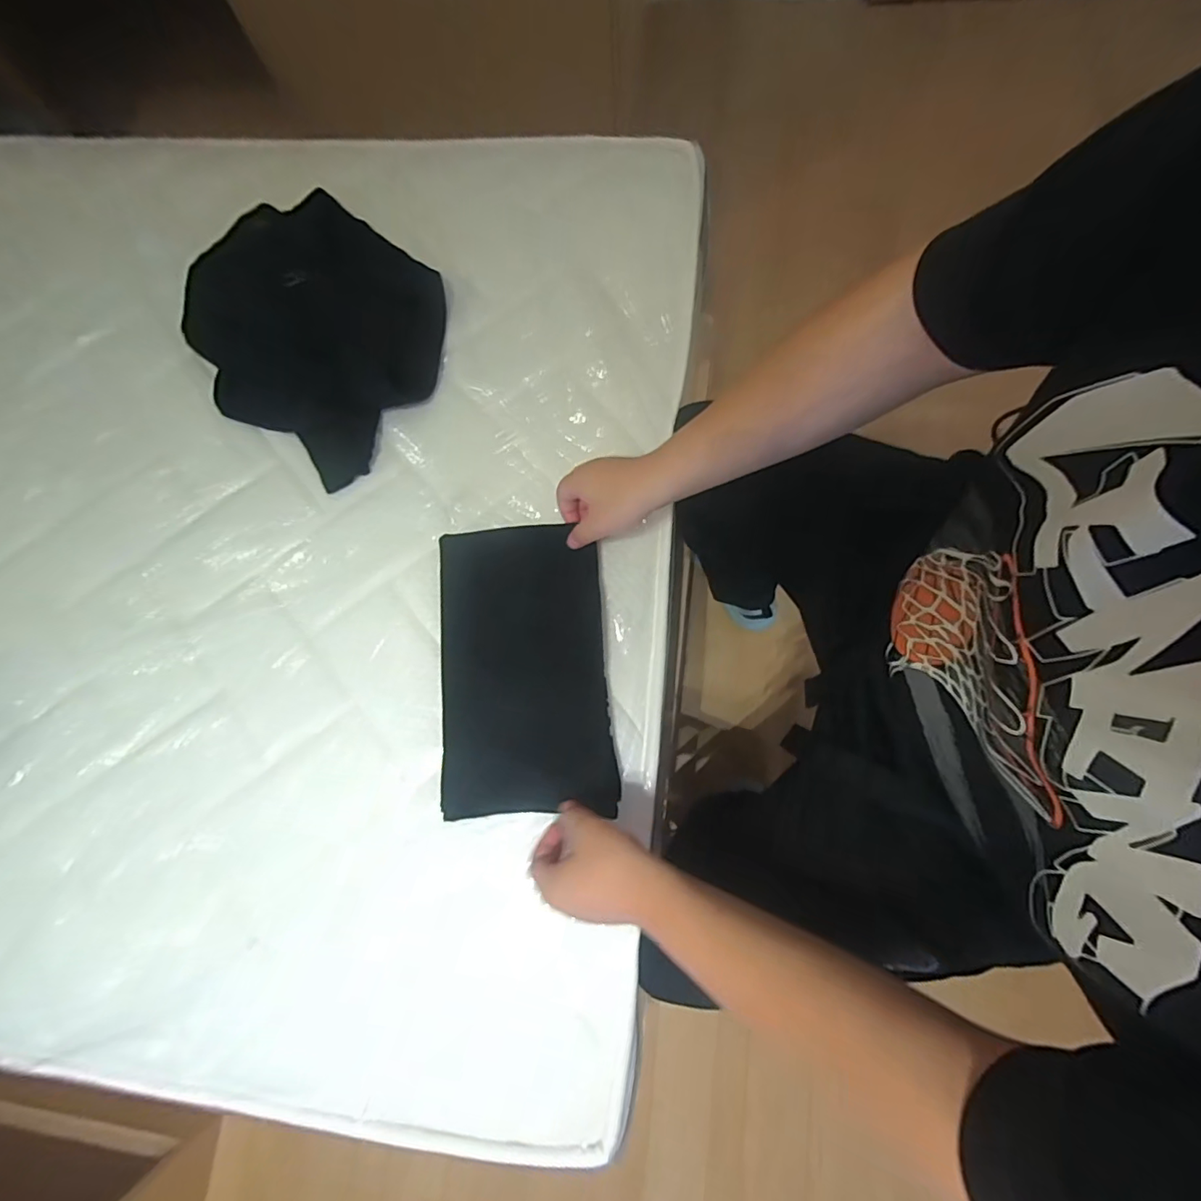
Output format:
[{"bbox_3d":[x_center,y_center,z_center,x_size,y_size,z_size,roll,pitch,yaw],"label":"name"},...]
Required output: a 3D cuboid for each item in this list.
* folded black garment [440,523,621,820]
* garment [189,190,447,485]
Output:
[{"bbox_3d":[-0.080,0.067,0.556,0.170,0.046,0.285,-5,79,0],"label":"folded black garment"},{"bbox_3d":[-0.337,-0.332,0.622,0.308,0.055,0.295,34,81,7],"label":"garment"}]

